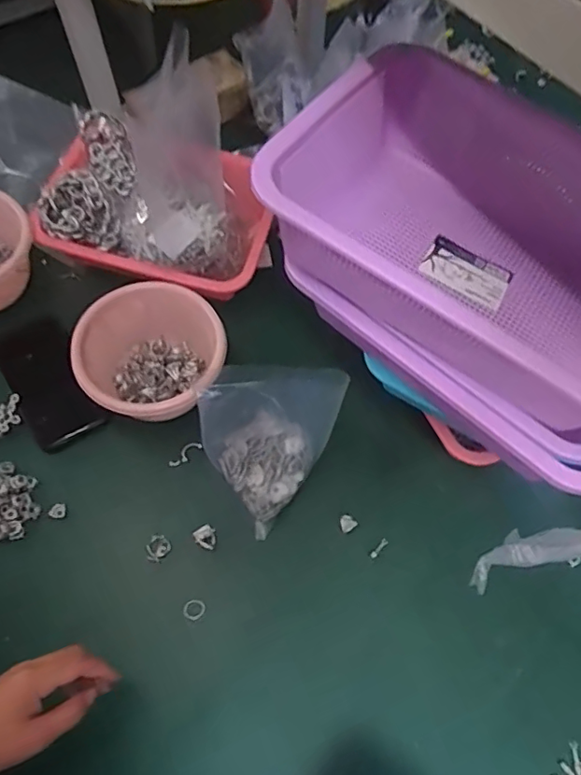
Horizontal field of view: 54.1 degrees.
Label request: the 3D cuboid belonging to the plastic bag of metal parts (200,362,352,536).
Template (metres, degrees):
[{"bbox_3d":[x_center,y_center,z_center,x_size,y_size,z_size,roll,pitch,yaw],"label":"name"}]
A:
[{"bbox_3d":[-0.025,0.041,0.555,0.108,0.145,0.129,39,69,17],"label":"plastic bag of metal parts"}]

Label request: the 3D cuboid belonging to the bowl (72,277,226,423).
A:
[{"bbox_3d":[-0.148,-0.029,0.617,0.153,0.085,0.141,-41,71,-19],"label":"bowl"}]

